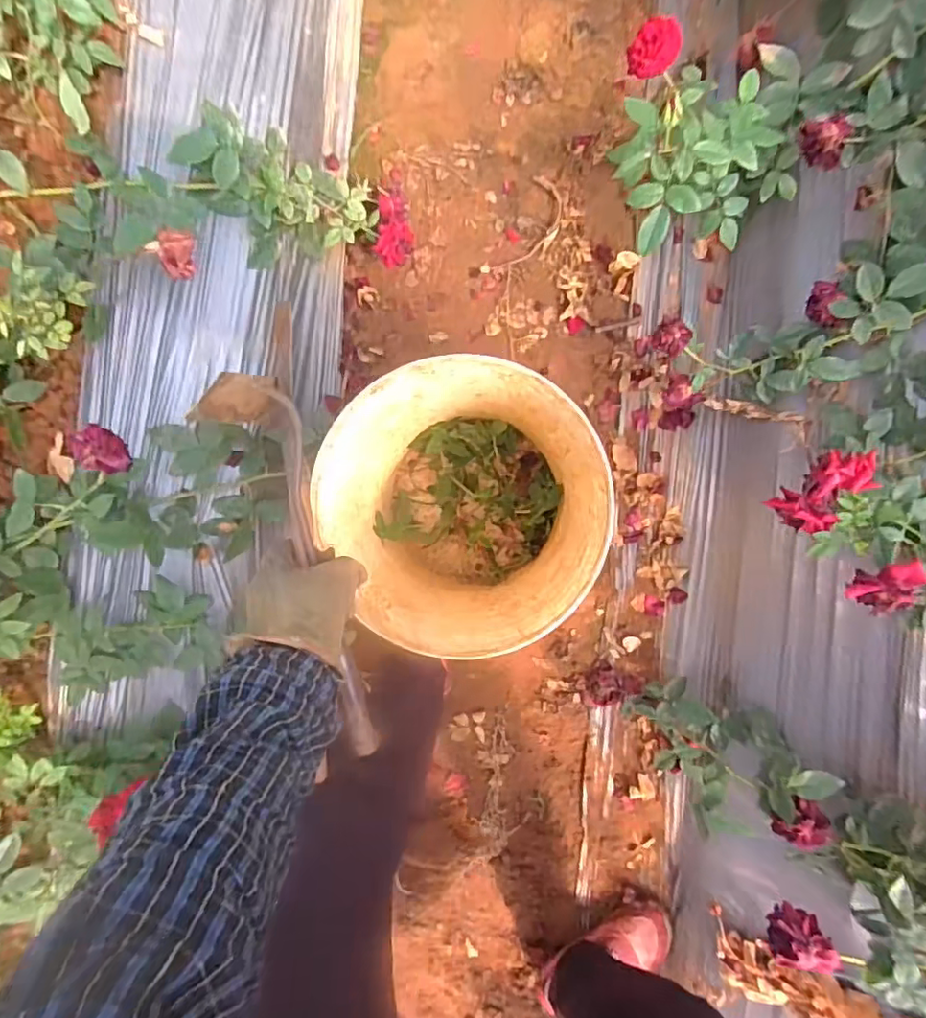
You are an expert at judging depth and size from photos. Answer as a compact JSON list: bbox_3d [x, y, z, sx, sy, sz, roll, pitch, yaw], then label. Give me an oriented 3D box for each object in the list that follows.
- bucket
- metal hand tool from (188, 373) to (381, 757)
[{"bbox_3d":[0.013,-0.004,0.739,0.284,0.352,0.283,0,91,6],"label":"bucket"},{"bbox_3d":[-0.136,0.053,0.496,0.075,0.068,0.342,-15,92,6],"label":"metal hand tool"}]

